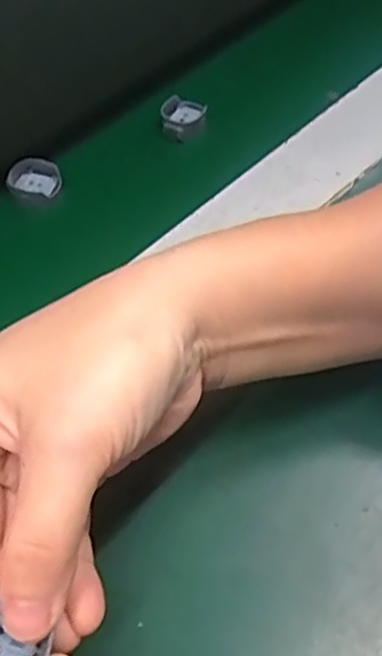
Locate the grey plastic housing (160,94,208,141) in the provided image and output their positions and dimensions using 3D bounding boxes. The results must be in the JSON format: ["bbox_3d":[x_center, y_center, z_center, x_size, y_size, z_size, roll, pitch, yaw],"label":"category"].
[{"bbox_3d":[-0.005,-0.127,0.413,0.026,0.012,0.028,9,55,8],"label":"grey plastic housing"}]

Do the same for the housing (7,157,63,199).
[{"bbox_3d":[-0.085,-0.081,0.378,0.026,0.012,0.024,21,57,16],"label":"housing"}]

